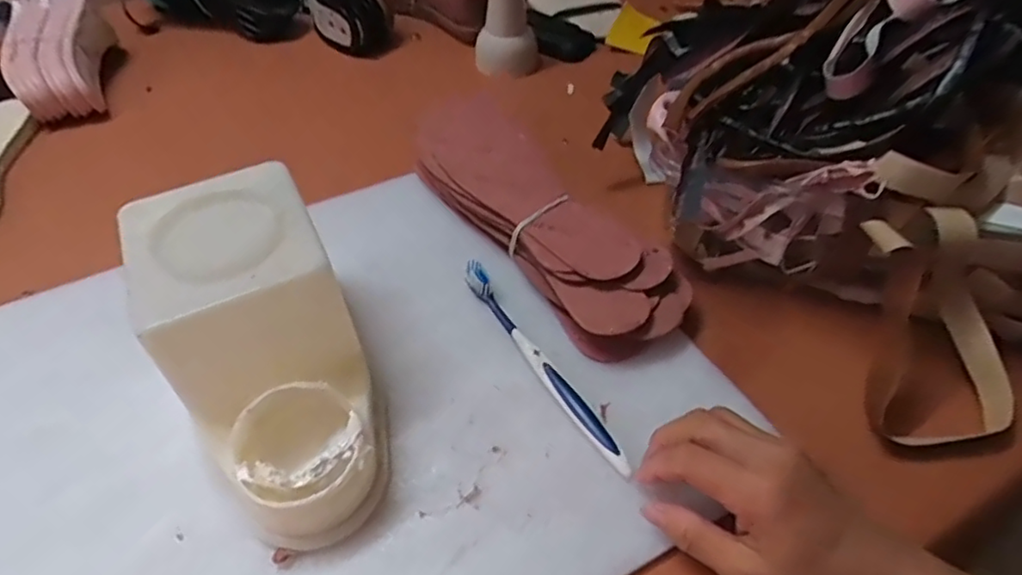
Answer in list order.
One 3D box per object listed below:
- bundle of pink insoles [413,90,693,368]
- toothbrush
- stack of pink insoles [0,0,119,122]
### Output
[{"bbox_3d":[0.007,-0.070,0.510,0.105,0.048,0.319,-24,50,-20],"label":"bundle of pink insoles"},{"bbox_3d":[0.018,0.046,0.422,0.016,0.019,0.193,-26,50,-21],"label":"toothbrush"},{"bbox_3d":[-0.491,-0.255,0.680,0.087,0.050,0.181,-12,64,-9],"label":"stack of pink insoles"}]

